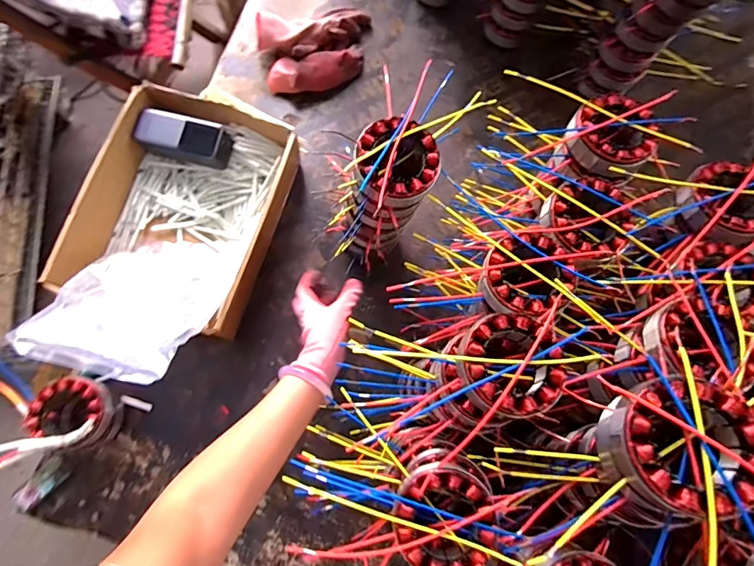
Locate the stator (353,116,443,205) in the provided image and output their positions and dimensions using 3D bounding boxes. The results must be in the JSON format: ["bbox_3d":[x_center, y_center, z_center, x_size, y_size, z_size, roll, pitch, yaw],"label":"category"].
[{"bbox_3d":[0.020,-0.124,0.452,0.087,0.044,0.082,0,77,-1],"label":"stator"}]

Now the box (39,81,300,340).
[{"bbox_3d":[-0.273,-0.104,0.632,0.244,0.104,0.353,17,77,2],"label":"box"}]

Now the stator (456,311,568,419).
[{"bbox_3d":[0.112,0.067,0.371,0.089,0.032,0.084,0,77,-1],"label":"stator"}]

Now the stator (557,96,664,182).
[{"bbox_3d":[0.250,-0.156,0.474,0.084,0.041,0.085,0,77,-1],"label":"stator"}]

